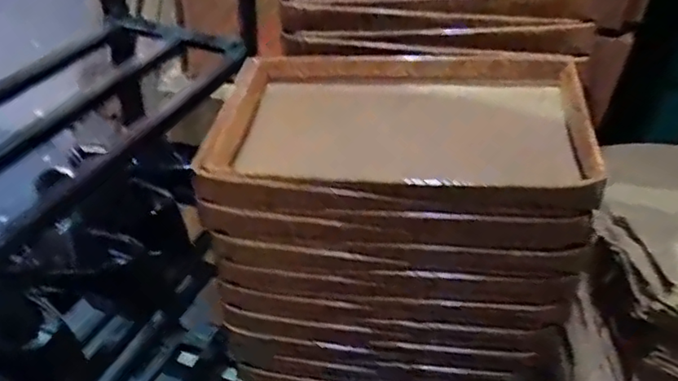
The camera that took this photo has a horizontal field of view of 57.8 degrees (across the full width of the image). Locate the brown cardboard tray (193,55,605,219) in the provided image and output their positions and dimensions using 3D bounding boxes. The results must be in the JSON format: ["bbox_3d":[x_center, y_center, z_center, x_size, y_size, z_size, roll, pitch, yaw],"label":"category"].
[{"bbox_3d":[0.059,-0.069,0.588,0.329,0.058,0.224,8,37,7],"label":"brown cardboard tray"}]

